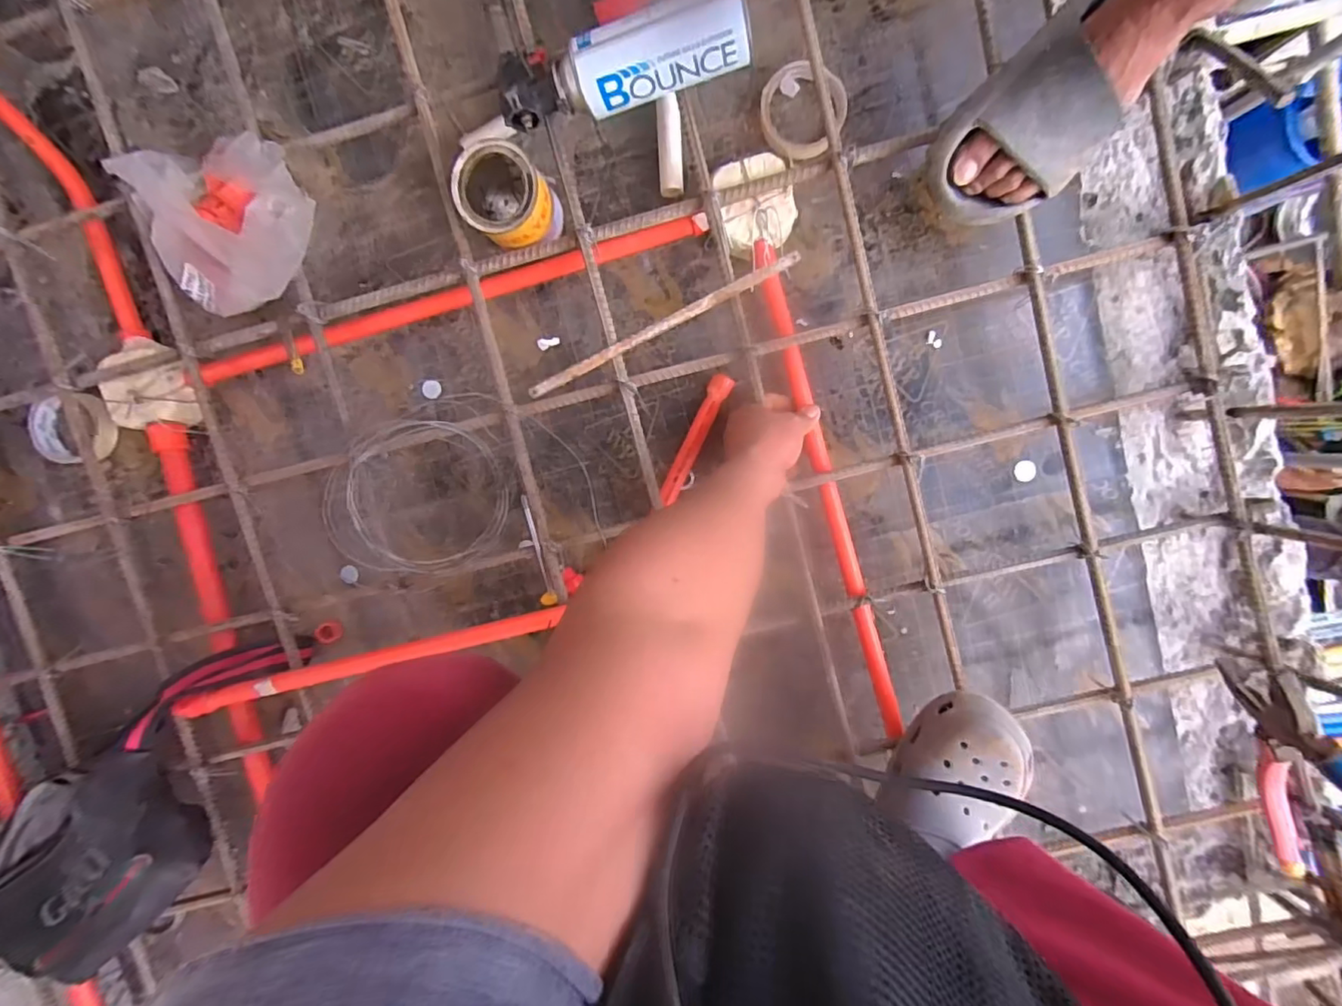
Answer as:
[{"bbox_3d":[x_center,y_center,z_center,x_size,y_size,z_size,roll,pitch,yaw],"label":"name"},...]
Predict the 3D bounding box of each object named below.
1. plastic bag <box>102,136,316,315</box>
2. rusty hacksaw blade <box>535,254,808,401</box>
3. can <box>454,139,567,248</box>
[{"bbox_3d":[-0.464,-0.294,0.587,0.187,0.059,0.171,-27,94,5],"label":"plastic bag"},{"bbox_3d":[-0.011,-0.186,0.591,0.303,0.011,0.017,-26,94,5],"label":"rusty hacksaw blade"},{"bbox_3d":[-0.171,-0.316,0.601,0.100,0.103,0.087,42,96,-2],"label":"can"}]

